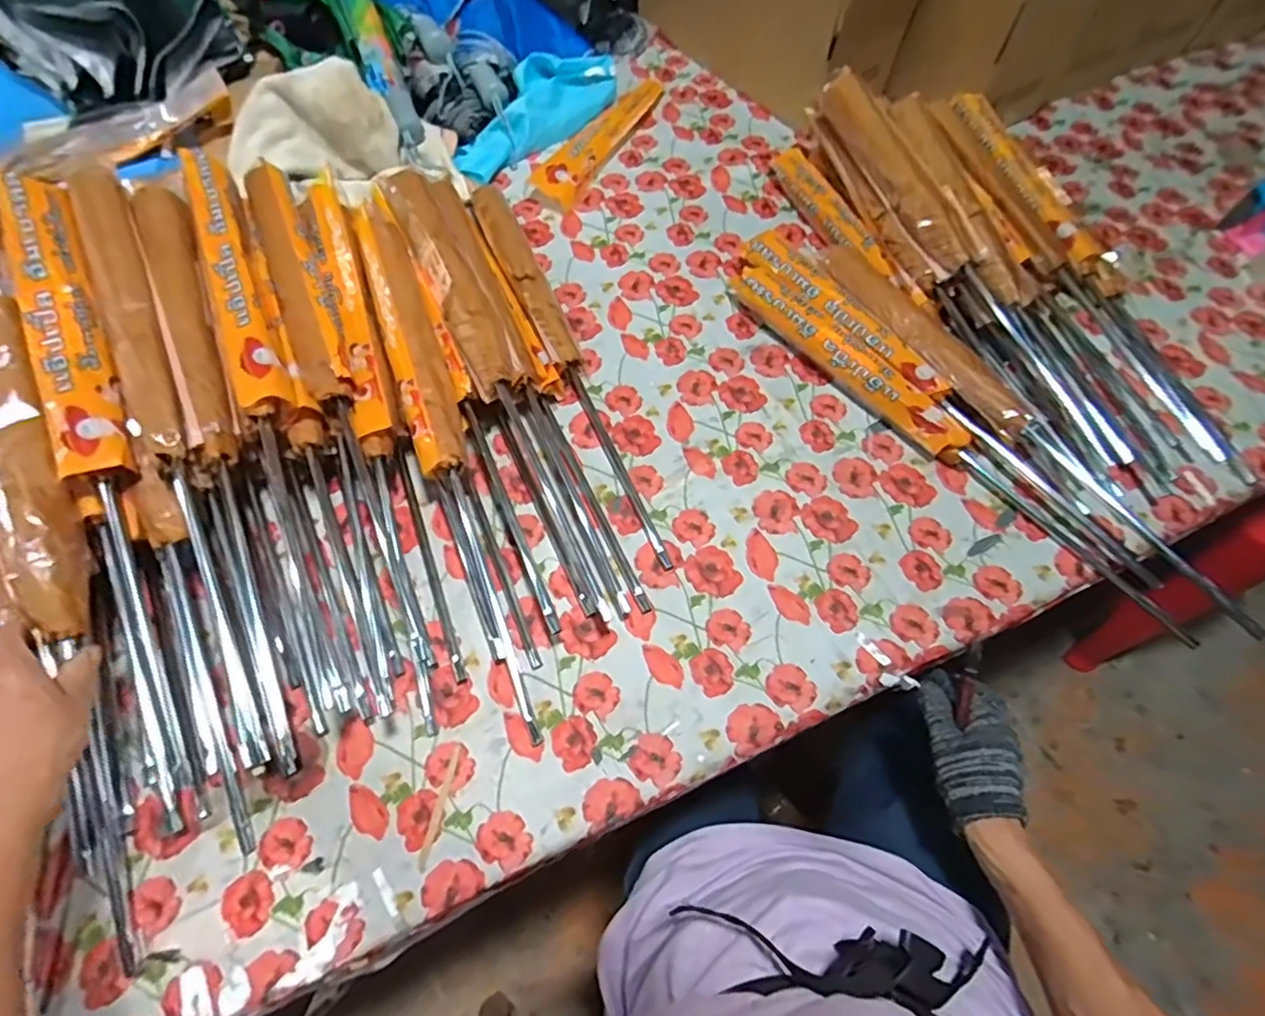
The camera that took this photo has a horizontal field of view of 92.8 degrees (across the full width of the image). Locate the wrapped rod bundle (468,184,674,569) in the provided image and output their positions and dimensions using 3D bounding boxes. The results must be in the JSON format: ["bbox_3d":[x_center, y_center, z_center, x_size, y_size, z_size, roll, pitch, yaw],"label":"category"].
[{"bbox_3d":[-0.081,-0.183,0.679,0.051,0.038,0.564,-20,65,-12],"label":"wrapped rod bundle"}]

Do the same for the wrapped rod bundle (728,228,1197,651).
[{"bbox_3d":[0.320,-0.102,0.643,0.101,0.045,0.582,-33,68,-18],"label":"wrapped rod bundle"}]

